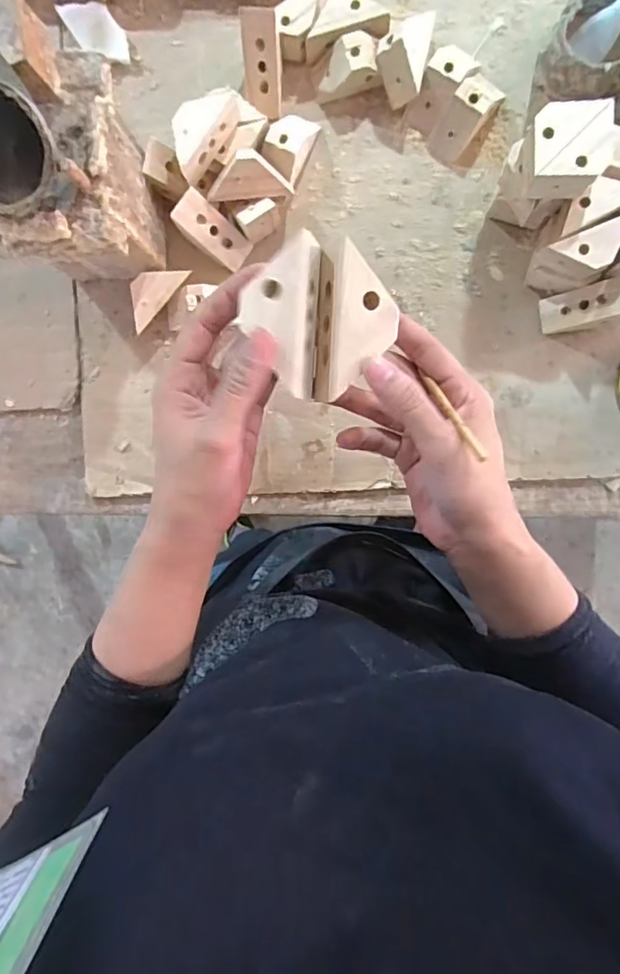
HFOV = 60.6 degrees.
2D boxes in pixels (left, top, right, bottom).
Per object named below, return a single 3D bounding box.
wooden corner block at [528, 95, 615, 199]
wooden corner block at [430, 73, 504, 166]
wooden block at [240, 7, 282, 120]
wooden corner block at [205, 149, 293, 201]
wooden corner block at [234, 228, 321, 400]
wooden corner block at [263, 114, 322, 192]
[{"bbox_3d":[0.212,-0.280,0.438,0.060,0.030,0.065,2,91,3],"label":"wooden corner block"},{"bbox_3d":[0.154,-0.364,0.519,0.035,0.034,0.076,38,93,2],"label":"wooden corner block"},{"bbox_3d":[-0.047,-0.417,0.525,0.037,0.022,0.084,-3,132,4],"label":"wooden block"},{"bbox_3d":[-0.060,-0.299,0.510,0.081,0.034,0.040,-3,128,6],"label":"wooden corner block"},{"bbox_3d":[-0.016,-0.092,0.290,0.038,0.033,0.080,5,92,3],"label":"wooden corner block"},{"bbox_3d":[-0.022,-0.343,0.533,0.046,0.036,0.075,21,93,3],"label":"wooden corner block"}]

